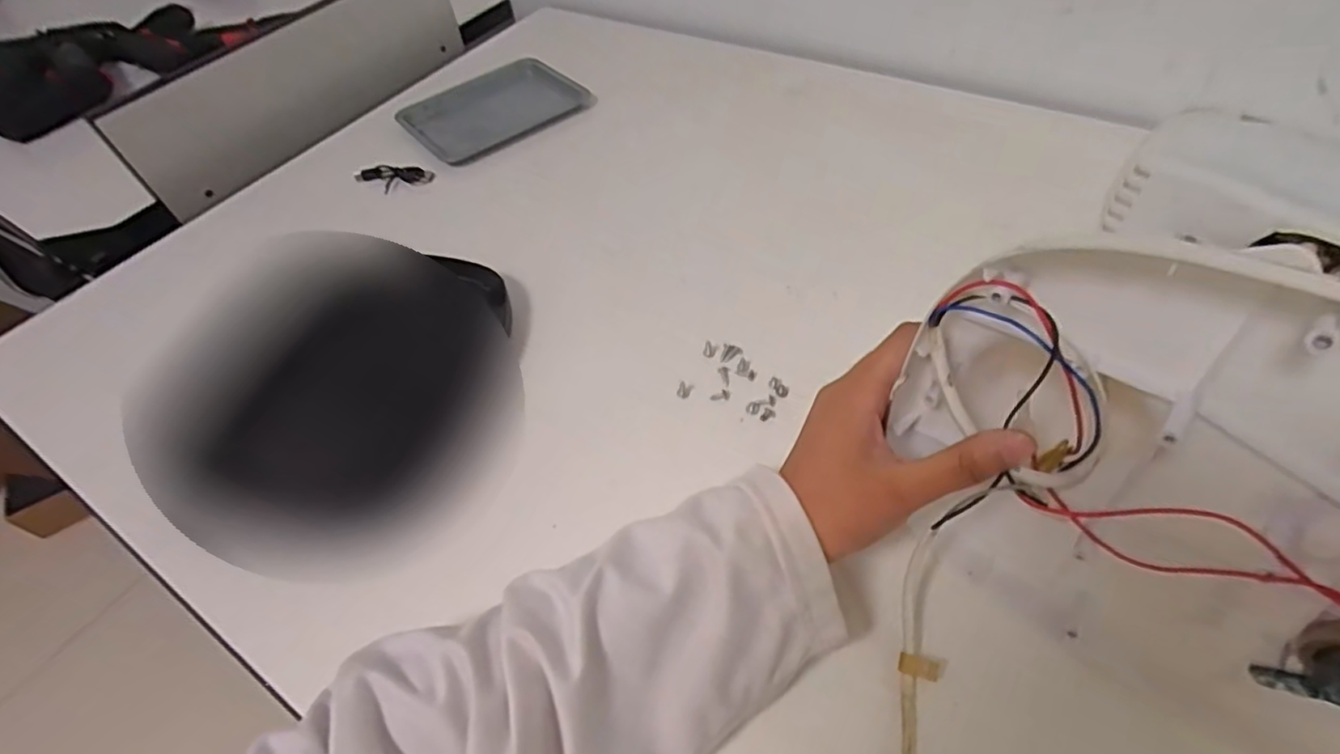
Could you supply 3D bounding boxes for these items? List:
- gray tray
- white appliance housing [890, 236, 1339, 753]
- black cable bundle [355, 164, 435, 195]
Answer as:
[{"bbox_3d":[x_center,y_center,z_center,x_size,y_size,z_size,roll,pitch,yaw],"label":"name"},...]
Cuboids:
[{"bbox_3d":[-0.179,-0.275,0.632,0.135,0.012,0.171,36,63,28],"label":"gray tray"},{"bbox_3d":[0.195,0.051,0.226,0.052,0.184,0.225,-37,58,-22],"label":"white appliance housing"},{"bbox_3d":[-0.255,-0.182,0.570,0.070,0.015,0.026,1,52,6],"label":"black cable bundle"}]

